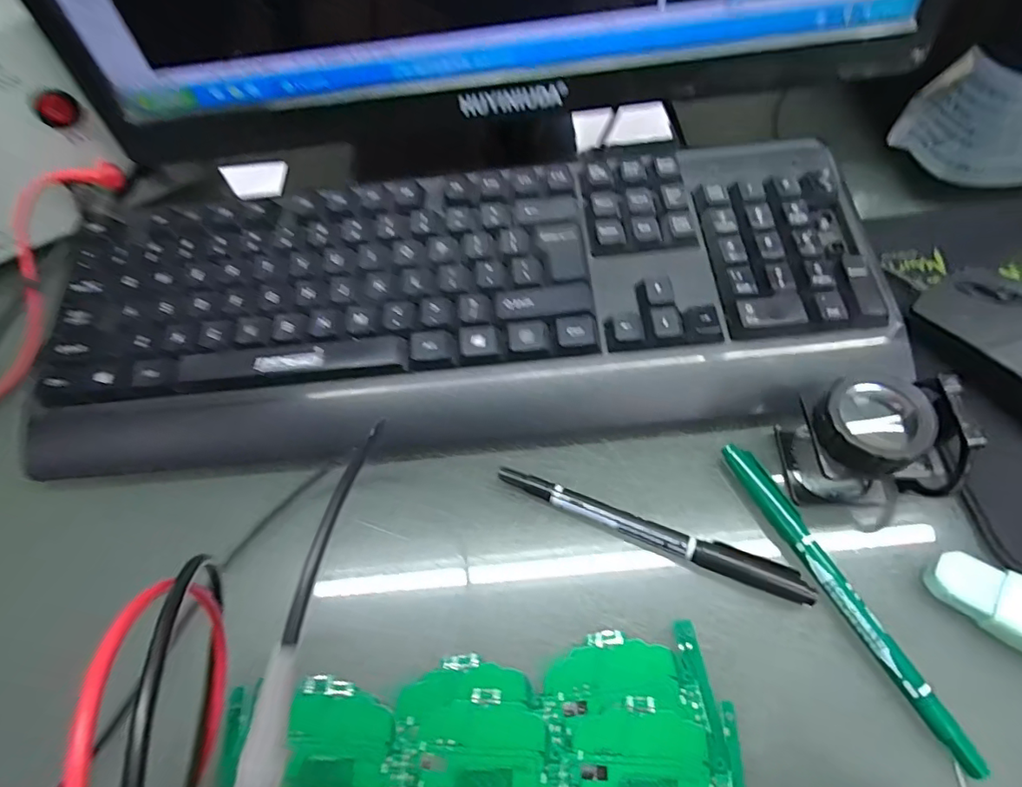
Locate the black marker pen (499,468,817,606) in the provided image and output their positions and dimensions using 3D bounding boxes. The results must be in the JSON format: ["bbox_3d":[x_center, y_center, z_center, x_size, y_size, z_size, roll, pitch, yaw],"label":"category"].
[{"bbox_3d":[0.060,0.060,0.235,0.138,0.012,0.013,18,64,15],"label":"black marker pen"}]

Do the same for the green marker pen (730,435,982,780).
[{"bbox_3d":[0.133,0.078,0.215,0.011,0.009,0.137,-26,61,-9],"label":"green marker pen"}]

